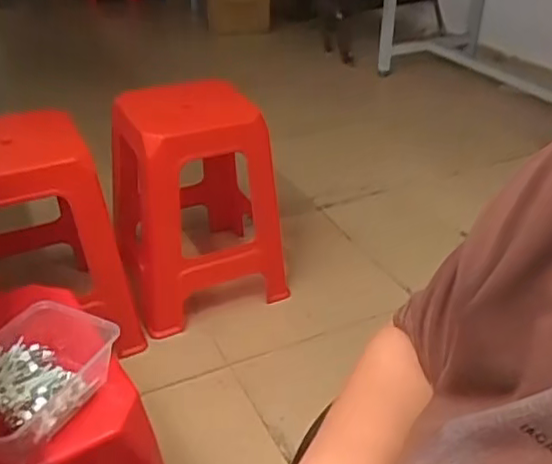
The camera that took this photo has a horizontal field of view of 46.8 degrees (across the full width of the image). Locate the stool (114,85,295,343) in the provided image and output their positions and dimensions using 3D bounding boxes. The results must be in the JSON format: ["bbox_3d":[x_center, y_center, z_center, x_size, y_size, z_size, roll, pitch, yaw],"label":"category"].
[{"bbox_3d":[-0.173,-0.073,1.477,0.358,0.414,0.308,-16,36,-25],"label":"stool"}]

